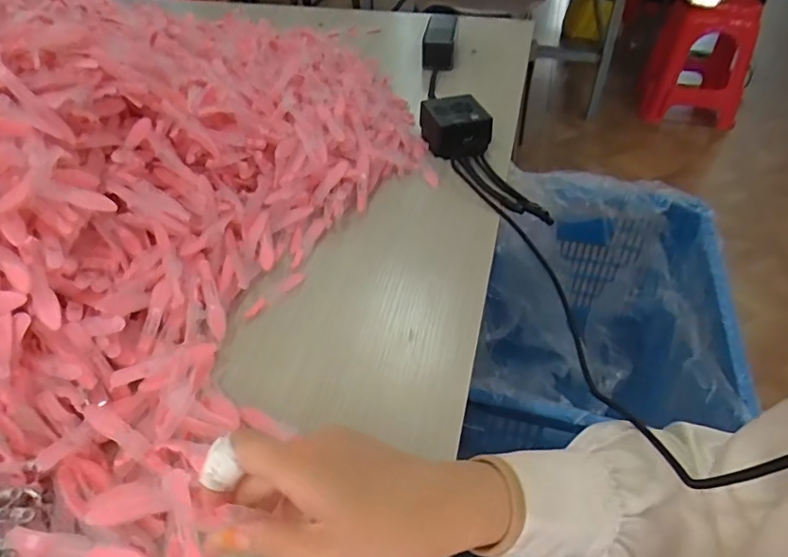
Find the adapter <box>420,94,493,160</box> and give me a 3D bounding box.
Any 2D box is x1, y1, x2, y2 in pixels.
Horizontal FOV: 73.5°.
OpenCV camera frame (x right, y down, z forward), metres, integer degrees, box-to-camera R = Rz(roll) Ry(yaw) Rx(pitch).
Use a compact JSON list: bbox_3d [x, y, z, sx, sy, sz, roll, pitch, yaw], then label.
[{"bbox_3d":[0.081,-0.202,0.700,0.077,0.046,0.088,-9,43,-9],"label":"adapter"}]

